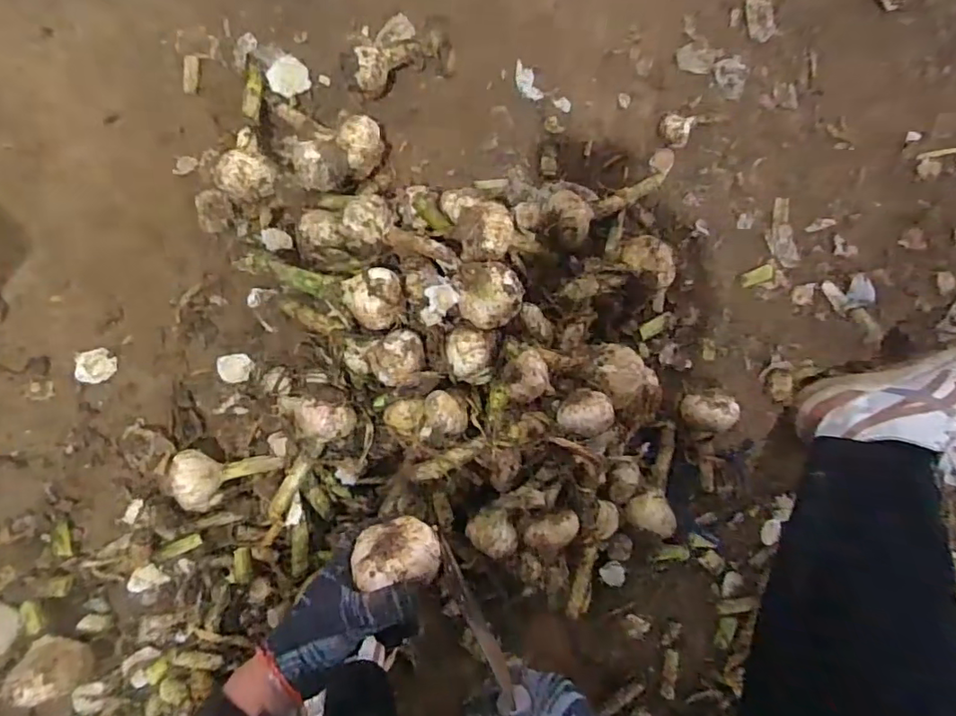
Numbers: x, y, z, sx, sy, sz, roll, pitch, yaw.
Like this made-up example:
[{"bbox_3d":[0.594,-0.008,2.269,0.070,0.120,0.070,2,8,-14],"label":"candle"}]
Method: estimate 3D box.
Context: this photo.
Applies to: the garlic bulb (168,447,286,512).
[{"bbox_3d":[-0.249,0.121,0.556,0.096,0.049,0.049,9,90,-9],"label":"garlic bulb"}]

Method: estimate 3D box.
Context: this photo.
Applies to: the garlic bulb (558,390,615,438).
[{"bbox_3d":[0.103,0.052,0.538,0.051,0.042,0.040,3,91,-9],"label":"garlic bulb"}]

